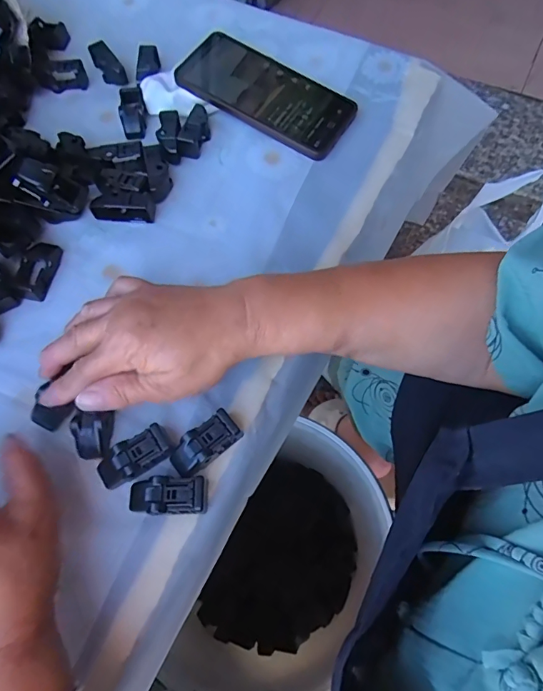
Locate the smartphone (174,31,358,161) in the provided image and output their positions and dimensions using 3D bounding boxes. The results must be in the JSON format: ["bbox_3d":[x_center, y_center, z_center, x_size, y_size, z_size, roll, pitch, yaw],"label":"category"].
[{"bbox_3d":[-0.003,-0.242,0.424,0.164,0.008,0.078,31,72,7],"label":"smartphone"}]

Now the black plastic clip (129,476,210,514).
[{"bbox_3d":[-0.067,0.097,0.287,0.050,0.016,0.022,-1,66,1],"label":"black plastic clip"}]

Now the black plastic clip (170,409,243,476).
[{"bbox_3d":[-0.044,0.067,0.300,0.047,0.016,0.025,-37,71,-14],"label":"black plastic clip"}]

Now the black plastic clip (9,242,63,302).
[{"bbox_3d":[-0.188,-0.061,0.355,0.024,0.020,0.050,13,67,7],"label":"black plastic clip"}]

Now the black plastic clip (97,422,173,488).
[{"bbox_3d":[-0.091,0.075,0.296,0.050,0.015,0.024,-30,69,-11],"label":"black plastic clip"}]

